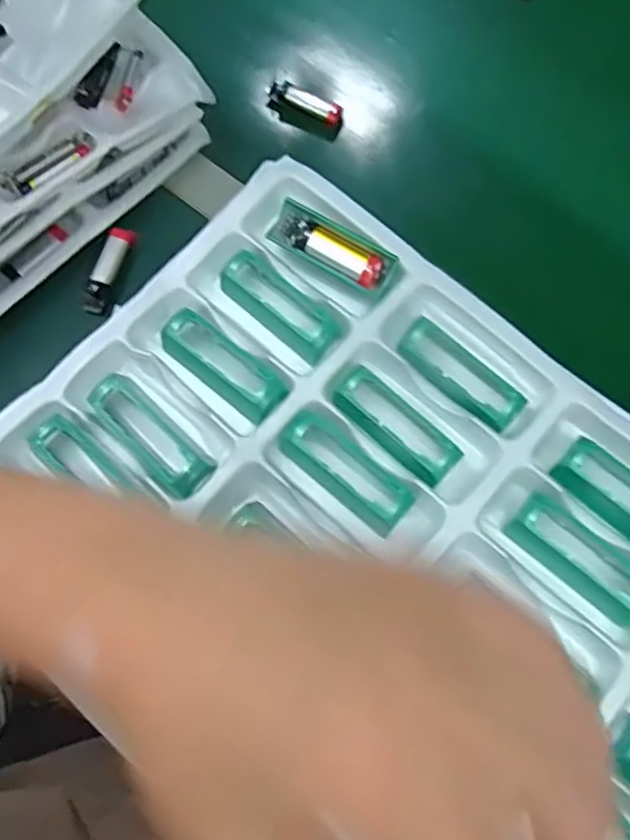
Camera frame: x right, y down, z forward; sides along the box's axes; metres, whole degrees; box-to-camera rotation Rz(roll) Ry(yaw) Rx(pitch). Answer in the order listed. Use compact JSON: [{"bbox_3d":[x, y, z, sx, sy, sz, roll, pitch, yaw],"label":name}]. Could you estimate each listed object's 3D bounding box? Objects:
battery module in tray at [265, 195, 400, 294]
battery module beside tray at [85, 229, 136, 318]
[{"bbox_3d":[0.011,-0.104,0.405,0.078,0.013,0.025,29,75,9],"label":"battery module in tray"},{"bbox_3d":[-0.155,-0.113,0.506,0.022,0.016,0.069,16,73,5],"label":"battery module beside tray"}]

